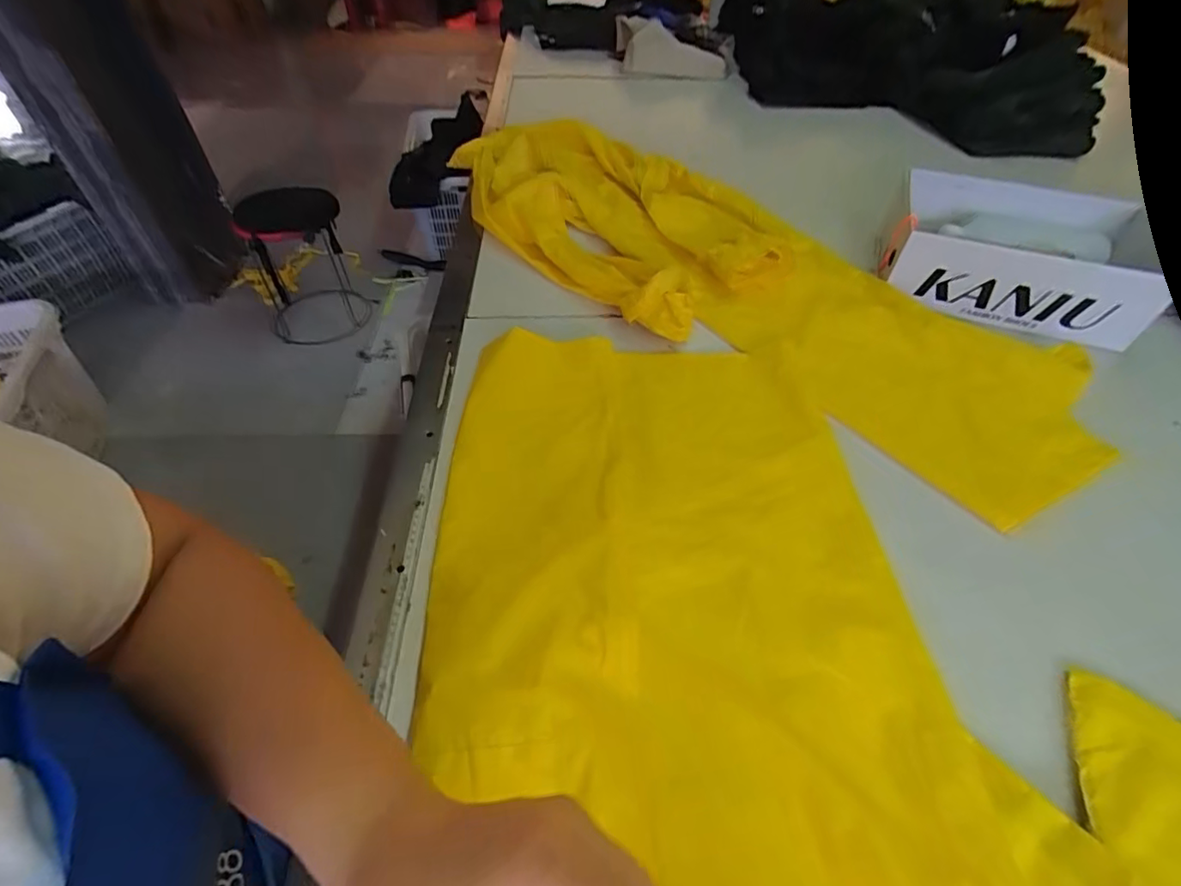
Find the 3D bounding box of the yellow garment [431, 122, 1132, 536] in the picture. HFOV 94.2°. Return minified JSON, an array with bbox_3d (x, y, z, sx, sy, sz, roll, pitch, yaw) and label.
[{"bbox_3d":[0.230,-0.302,0.908,1.110,0.085,0.456,36,54,27],"label":"yellow garment"}]

